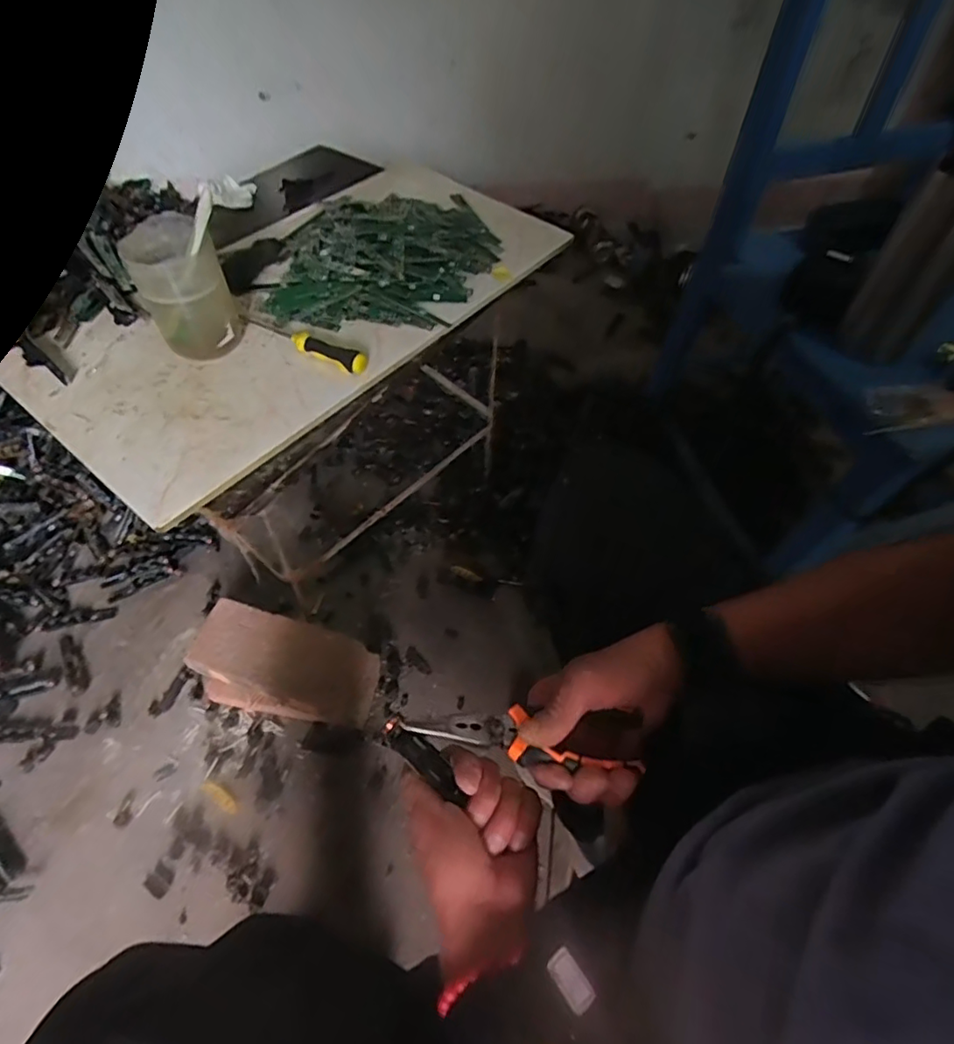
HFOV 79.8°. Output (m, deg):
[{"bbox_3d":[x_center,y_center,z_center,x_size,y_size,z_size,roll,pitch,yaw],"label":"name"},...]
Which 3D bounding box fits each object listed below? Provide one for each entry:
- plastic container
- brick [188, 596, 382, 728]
[{"bbox_3d":[-0.279,-0.221,0.550,0.078,0.107,0.067,-20,57,-16],"label":"plastic container"},{"bbox_3d":[-0.269,0.209,0.811,0.250,0.111,0.112,14,54,6],"label":"brick"}]

